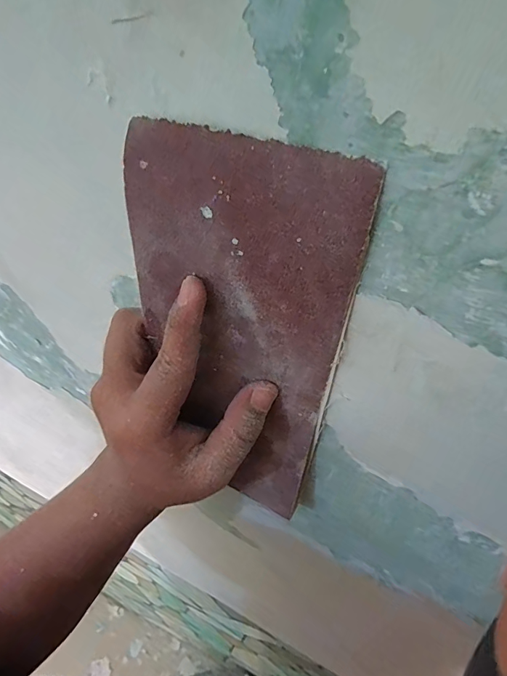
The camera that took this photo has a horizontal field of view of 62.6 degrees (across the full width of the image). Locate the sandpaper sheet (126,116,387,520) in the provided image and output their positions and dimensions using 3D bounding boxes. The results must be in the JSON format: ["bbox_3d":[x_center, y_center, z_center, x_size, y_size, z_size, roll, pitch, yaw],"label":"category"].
[{"bbox_3d":[-0.001,0.019,0.219,0.100,0.234,0.015,10,44,16],"label":"sandpaper sheet"}]

